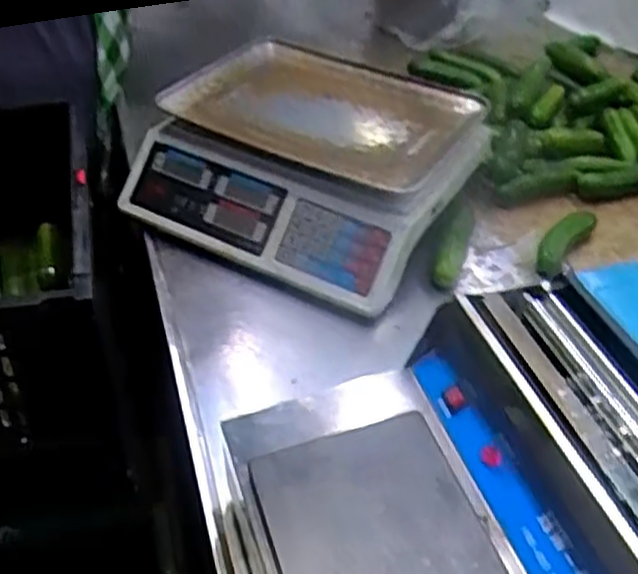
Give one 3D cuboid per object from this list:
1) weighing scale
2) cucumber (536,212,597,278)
[{"bbox_3d":[-0.006,-0.156,0.919,0.347,0.097,0.325,24,45,23],"label":"weighing scale"},{"bbox_3d":[0.287,-0.055,0.899,0.033,0.028,0.117,30,47,28],"label":"cucumber"}]

